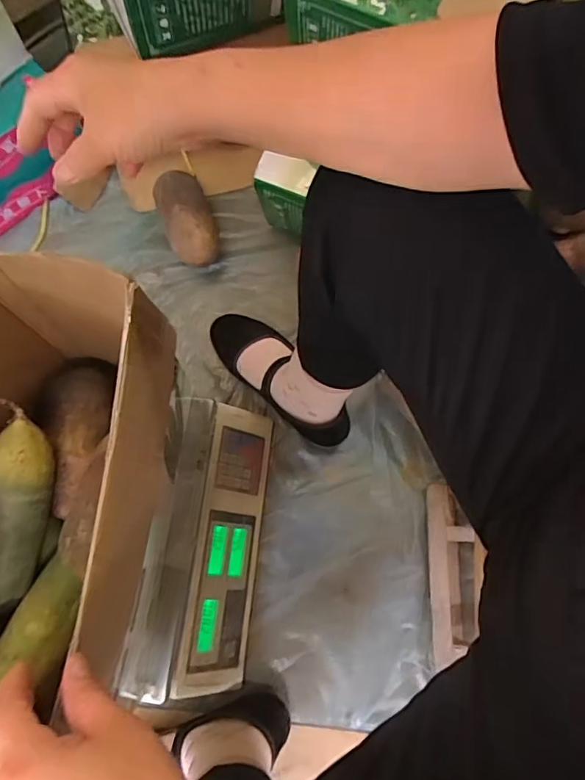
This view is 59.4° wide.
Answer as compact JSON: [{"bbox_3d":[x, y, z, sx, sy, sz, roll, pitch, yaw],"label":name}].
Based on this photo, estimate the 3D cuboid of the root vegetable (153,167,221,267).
[{"bbox_3d":[-0.148,-0.242,0.752,0.073,0.073,0.139,-19,77,-6],"label":"root vegetable"}]

